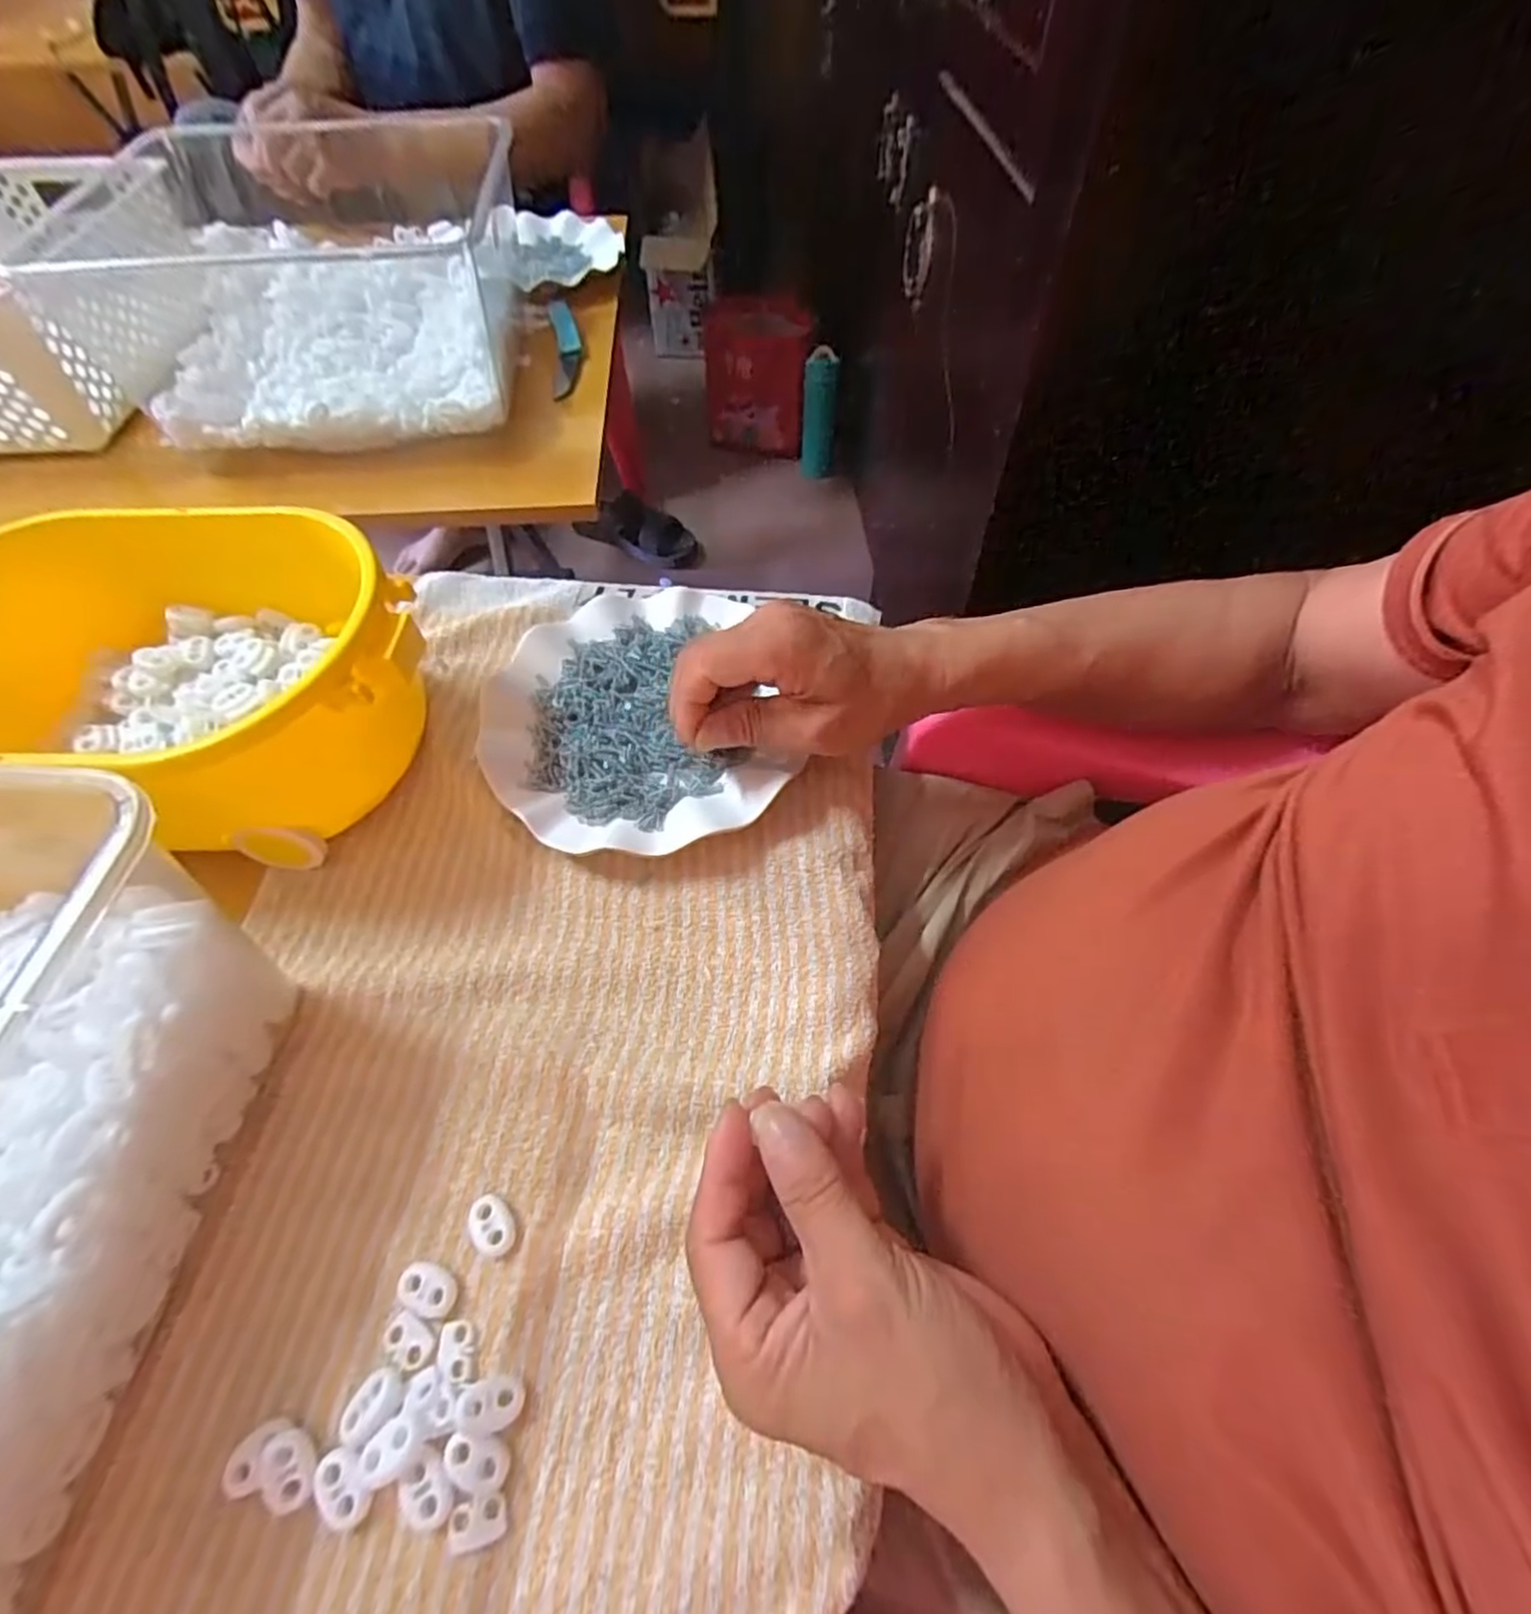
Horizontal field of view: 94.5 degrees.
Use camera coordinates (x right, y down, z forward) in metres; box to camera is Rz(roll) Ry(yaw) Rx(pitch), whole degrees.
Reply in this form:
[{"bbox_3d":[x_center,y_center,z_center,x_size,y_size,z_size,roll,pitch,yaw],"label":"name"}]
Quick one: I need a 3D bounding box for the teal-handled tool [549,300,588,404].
[{"bbox_3d":[-0.189,-0.442,0.678,0.030,0.023,0.176,-9,57,-5],"label":"teal-handled tool"}]

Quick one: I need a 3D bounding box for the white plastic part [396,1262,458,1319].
[{"bbox_3d":[-0.127,0.181,0.266,0.022,0.007,0.014,18,59,11],"label":"white plastic part"}]

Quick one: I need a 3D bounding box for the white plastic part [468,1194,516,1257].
[{"bbox_3d":[-0.107,0.164,0.277,0.015,0.007,0.022,-39,65,-22],"label":"white plastic part"}]

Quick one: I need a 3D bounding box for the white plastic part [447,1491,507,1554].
[{"bbox_3d":[-0.095,0.234,0.232,0.019,0.004,0.013,-16,59,-10],"label":"white plastic part"}]

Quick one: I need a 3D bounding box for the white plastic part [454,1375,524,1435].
[{"bbox_3d":[-0.096,0.208,0.246,0.021,0.008,0.014,-12,58,-8],"label":"white plastic part"}]

